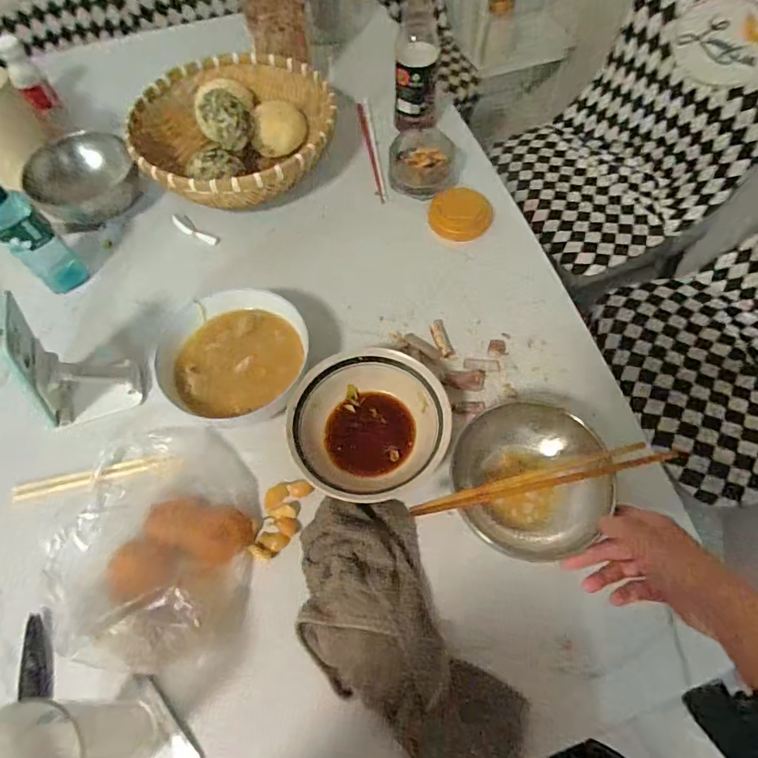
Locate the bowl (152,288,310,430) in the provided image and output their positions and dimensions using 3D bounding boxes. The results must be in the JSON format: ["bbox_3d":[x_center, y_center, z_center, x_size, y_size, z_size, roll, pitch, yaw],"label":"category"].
[{"bbox_3d":[-0.171,-0.022,0.582,0.168,0.055,0.168,-1,63,2],"label":"bowl"}]

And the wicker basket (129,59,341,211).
[{"bbox_3d":[-0.215,-0.376,0.746,0.290,0.101,0.299,-1,63,2],"label":"wicker basket"}]

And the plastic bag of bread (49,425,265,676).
[{"bbox_3d":[-0.241,0.156,0.497,0.221,0.047,0.236,4,63,5],"label":"plastic bag of bread"}]

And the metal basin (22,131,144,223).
[{"bbox_3d":[-0.436,-0.293,0.726,0.143,0.076,0.143,-1,63,1],"label":"metal basin"}]

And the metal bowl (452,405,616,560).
[{"bbox_3d":[0.150,0.101,0.489,0.146,0.064,0.132,31,69,17],"label":"metal bowl"}]

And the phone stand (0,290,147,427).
[{"bbox_3d":[-0.350,-0.020,0.529,0.112,0.157,0.075,-28,65,-11],"label":"phone stand"}]

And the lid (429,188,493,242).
[{"bbox_3d":[0.117,-0.238,0.700,0.087,0.012,0.094,-1,63,2],"label":"lid"}]

